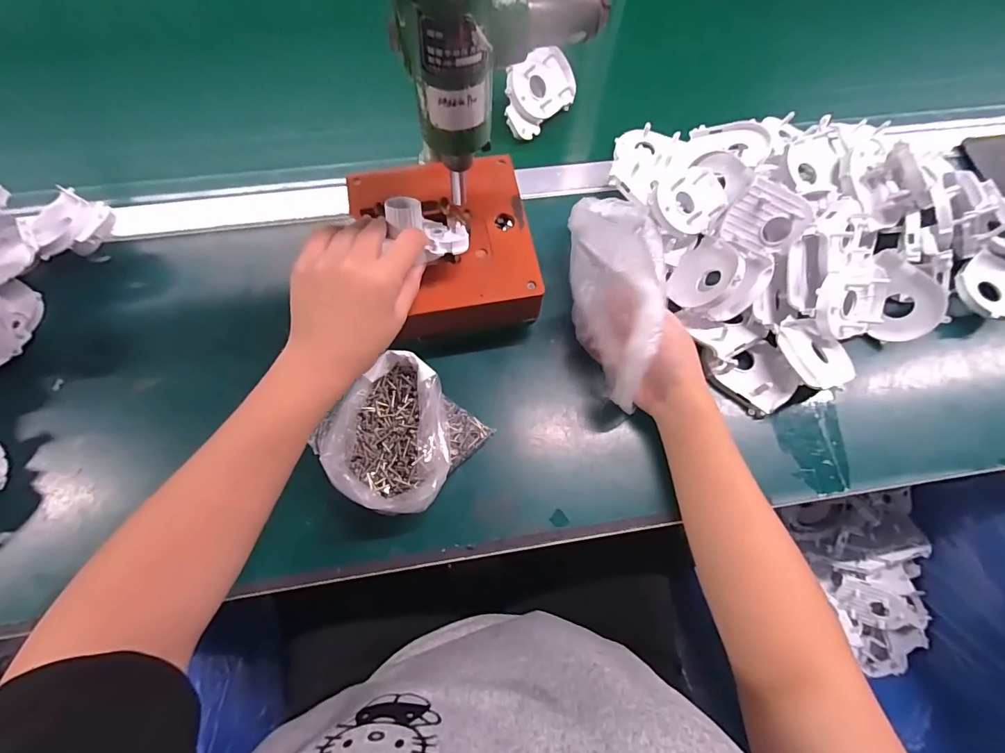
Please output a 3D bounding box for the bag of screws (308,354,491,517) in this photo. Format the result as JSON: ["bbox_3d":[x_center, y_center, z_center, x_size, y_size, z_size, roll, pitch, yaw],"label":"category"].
[{"bbox_3d":[-0.079,0.052,0.367,0.096,0.061,0.107,34,72,11],"label":"bag of screws"}]

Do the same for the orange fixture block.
[{"bbox_3d":[-0.052,-0.104,0.417,0.151,0.073,0.158,-12,70,-6],"label":"orange fixture block"}]

